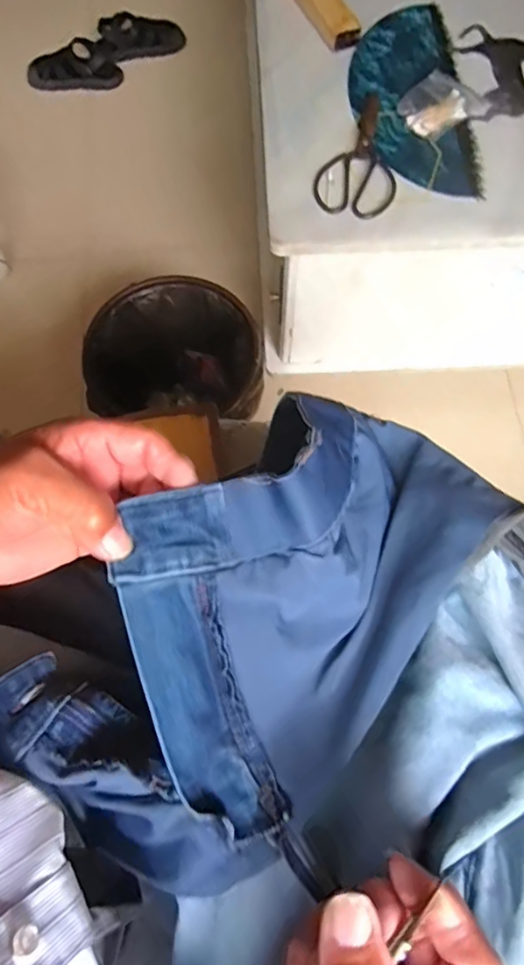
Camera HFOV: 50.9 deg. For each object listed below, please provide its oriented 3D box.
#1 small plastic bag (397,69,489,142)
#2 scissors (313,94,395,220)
[{"bbox_3d":[0.234,-0.502,0.729,0.111,0.011,0.085,-36,75,-11],"label":"small plastic bag"},{"bbox_3d":[0.127,-0.423,0.703,0.097,0.010,0.207,10,72,4],"label":"scissors"}]

